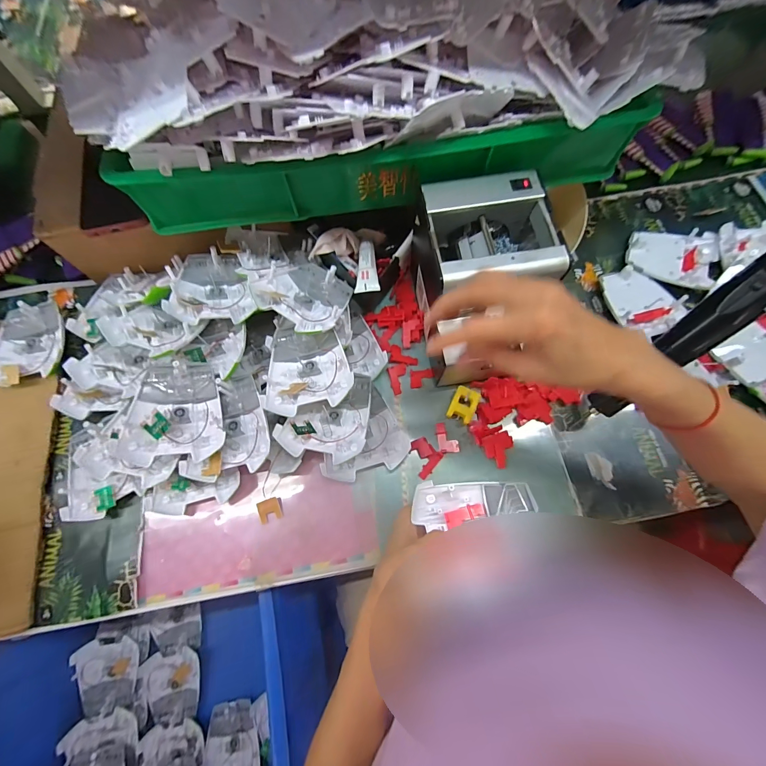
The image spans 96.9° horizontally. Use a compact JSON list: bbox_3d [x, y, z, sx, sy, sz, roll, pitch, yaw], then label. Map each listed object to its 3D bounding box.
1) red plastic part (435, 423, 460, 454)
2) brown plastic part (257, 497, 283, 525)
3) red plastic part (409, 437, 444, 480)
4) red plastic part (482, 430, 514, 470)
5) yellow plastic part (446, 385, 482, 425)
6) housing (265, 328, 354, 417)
[{"bbox_3d":[0.077,0.067,0.414,0.023,0.008,0.038,-12,73,-2],"label":"red plastic part"},{"bbox_3d":[-0.130,0.146,0.391,0.026,0.006,0.025,-16,73,-3],"label":"brown plastic part"},{"bbox_3d":[0.047,0.089,0.407,0.038,0.006,0.039,37,77,12],"label":"red plastic part"},{"bbox_3d":[0.142,0.080,0.406,0.038,0.005,0.040,-16,73,-4],"label":"red plastic part"},{"bbox_3d":[0.099,0.027,0.414,0.030,0.013,0.041,23,75,8],"label":"yellow plastic part"},{"bbox_3d":[-0.081,-0.016,0.376,0.091,0.027,0.098,-1,73,1],"label":"housing"}]

